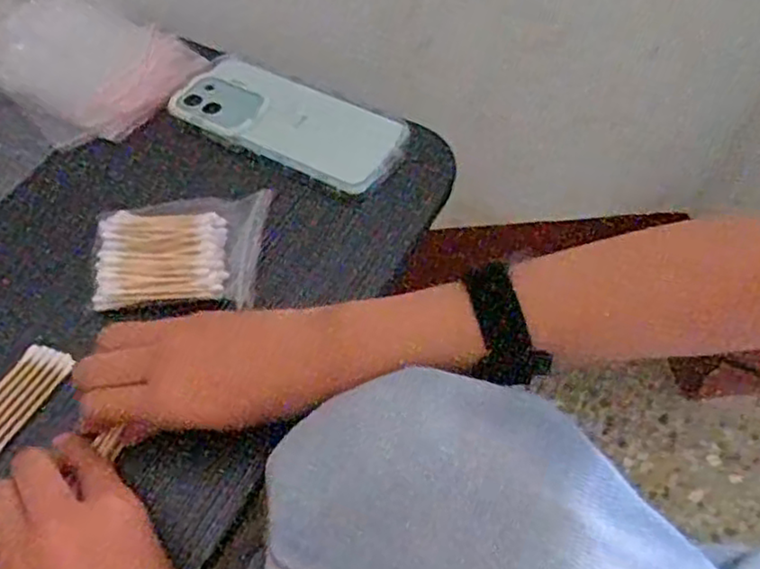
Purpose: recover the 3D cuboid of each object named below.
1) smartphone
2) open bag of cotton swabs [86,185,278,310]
[{"bbox_3d":[-0.065,-0.120,0.495,0.168,0.012,0.077,24,61,17],"label":"smartphone"},{"bbox_3d":[-0.122,-0.022,0.423,0.098,0.017,0.076,0,57,2],"label":"open bag of cotton swabs"}]

